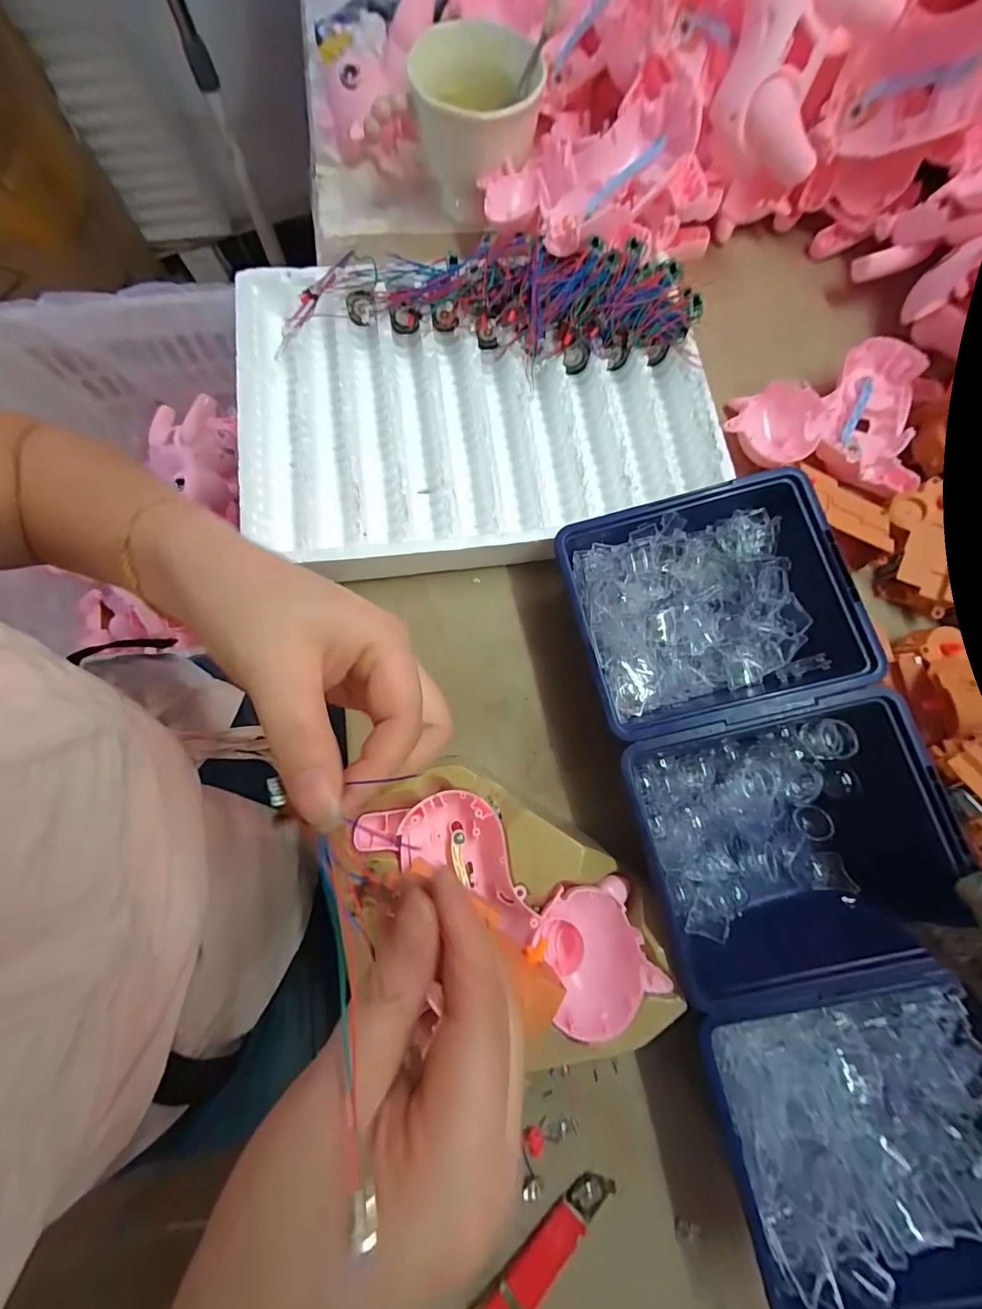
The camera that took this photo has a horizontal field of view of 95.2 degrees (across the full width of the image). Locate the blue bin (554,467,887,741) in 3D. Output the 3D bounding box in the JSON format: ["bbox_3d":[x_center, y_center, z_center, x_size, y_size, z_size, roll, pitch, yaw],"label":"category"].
[{"bbox_3d":[0.139,-0.030,0.297,0.165,0.060,0.140,-12,78,-4],"label":"blue bin"}]

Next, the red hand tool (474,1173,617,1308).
[{"bbox_3d":[0.028,0.339,0.248,0.102,0.013,0.023,-41,82,-10],"label":"red hand tool"}]

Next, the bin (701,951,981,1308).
[{"bbox_3d":[0.203,0.243,0.244,0.163,0.061,0.147,-12,78,-4],"label":"bin"}]

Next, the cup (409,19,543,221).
[{"bbox_3d":[-0.012,-0.435,0.376,0.100,0.076,0.096,0,77,-2],"label":"cup"}]

